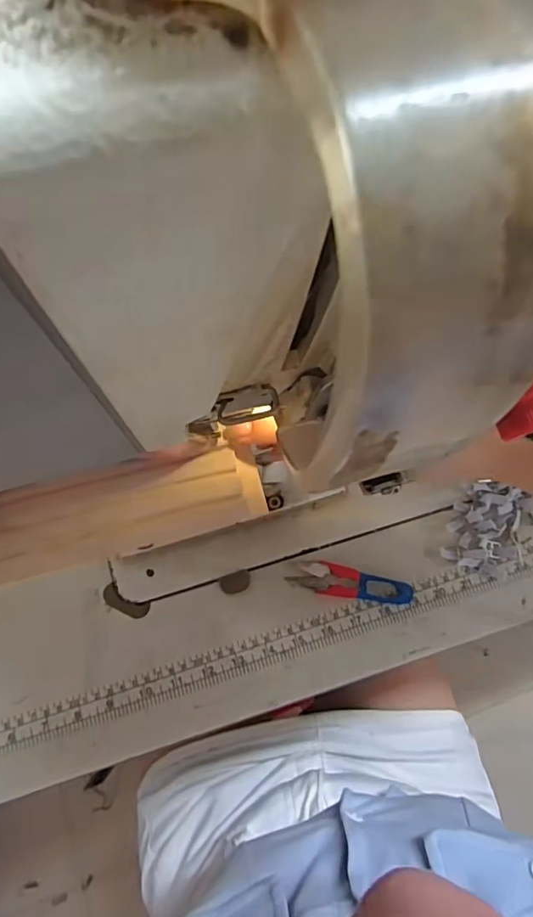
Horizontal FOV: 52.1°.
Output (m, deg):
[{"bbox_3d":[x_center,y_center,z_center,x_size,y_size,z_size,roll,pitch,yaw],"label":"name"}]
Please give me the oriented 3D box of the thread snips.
[{"bbox_3d":[0.071,0.106,0.457,0.099,0.009,0.026,13,71,4],"label":"thread snips"}]

